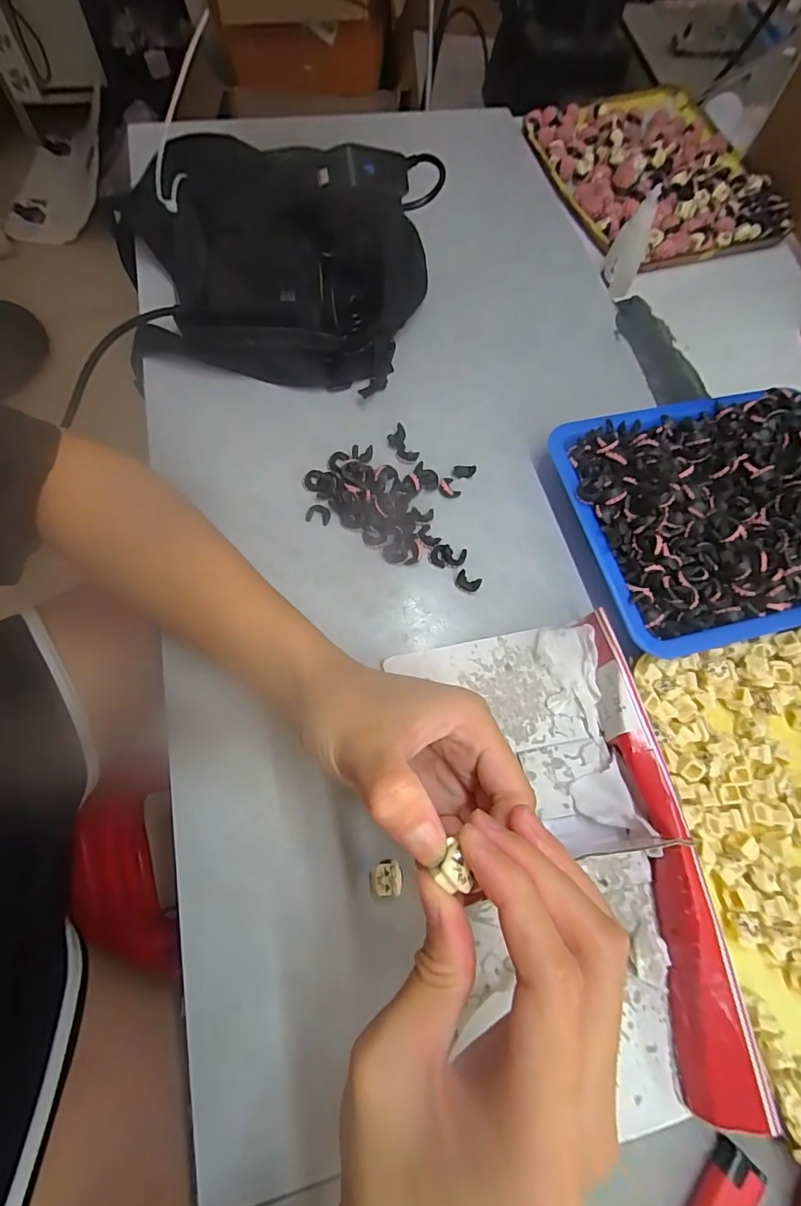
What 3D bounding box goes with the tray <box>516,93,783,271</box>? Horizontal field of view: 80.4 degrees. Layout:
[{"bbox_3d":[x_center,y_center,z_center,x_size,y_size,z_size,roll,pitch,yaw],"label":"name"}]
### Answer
[{"bbox_3d":[0.258,-0.441,0.485,0.196,0.025,0.234,-17,70,-9],"label":"tray"}]

